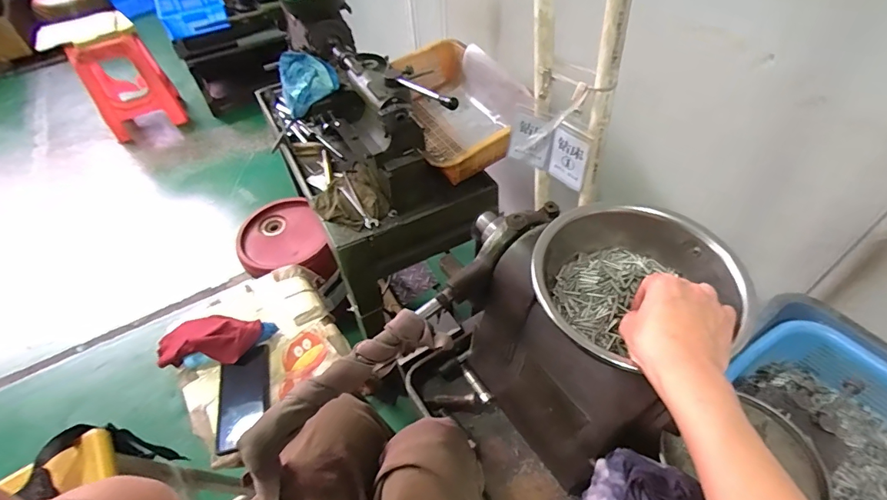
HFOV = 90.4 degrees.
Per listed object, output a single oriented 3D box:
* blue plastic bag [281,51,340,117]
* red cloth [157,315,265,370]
[{"bbox_3d":[-0.272,-0.339,0.895,0.111,0.082,0.110,-16,51,-10],"label":"blue plastic bag"},{"bbox_3d":[-0.390,0.149,0.735,0.177,0.041,0.083,-3,50,1],"label":"red cloth"}]

